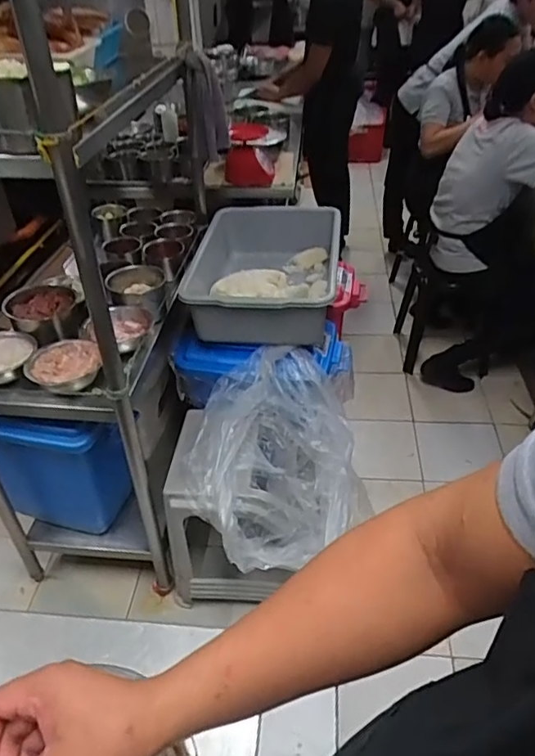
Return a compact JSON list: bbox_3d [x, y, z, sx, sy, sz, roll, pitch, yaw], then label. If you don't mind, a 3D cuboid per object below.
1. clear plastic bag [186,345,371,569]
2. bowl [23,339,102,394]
[{"bbox_3d":[0.017,0.217,1.497,0.467,0.330,0.478,-12,39,-10],"label":"clear plastic bag"},{"bbox_3d":[-0.452,-0.031,1.276,0.147,0.066,0.153,-2,38,2],"label":"bowl"}]

